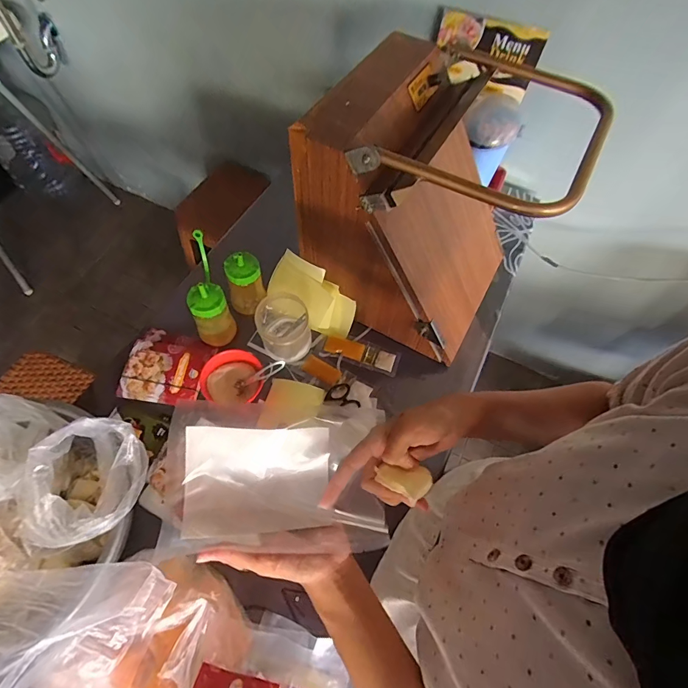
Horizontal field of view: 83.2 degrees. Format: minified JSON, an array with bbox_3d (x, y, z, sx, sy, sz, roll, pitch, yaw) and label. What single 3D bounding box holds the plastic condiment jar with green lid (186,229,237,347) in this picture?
[{"bbox_3d":[-0.240,-0.085,0.671,0.061,0.164,0.115,-21,65,-14],"label":"plastic condiment jar with green lid"}]

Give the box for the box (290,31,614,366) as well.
[{"bbox_3d":[0.139,-0.222,0.647,0.314,0.343,0.296,30,64,12],"label":"box"}]

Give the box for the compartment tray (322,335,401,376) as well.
[{"bbox_3d":[0.035,0.019,0.732,0.140,0.020,0.048,16,62,5],"label":"compartment tray"}]

